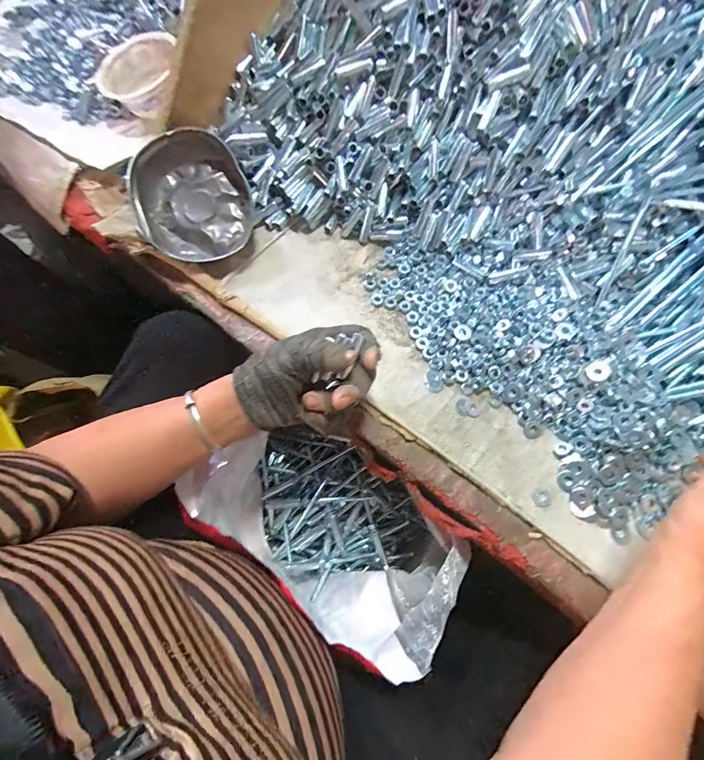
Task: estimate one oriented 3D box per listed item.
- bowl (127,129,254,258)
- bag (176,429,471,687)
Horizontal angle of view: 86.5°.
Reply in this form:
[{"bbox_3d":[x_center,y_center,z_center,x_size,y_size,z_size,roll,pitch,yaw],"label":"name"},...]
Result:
[{"bbox_3d":[-0.184,-0.210,0.442,0.149,0.045,0.149,0,93,-1],"label":"bowl"},{"bbox_3d":[-0.024,0.187,0.473,0.286,0.175,0.177,37,74,11],"label":"bag"}]

